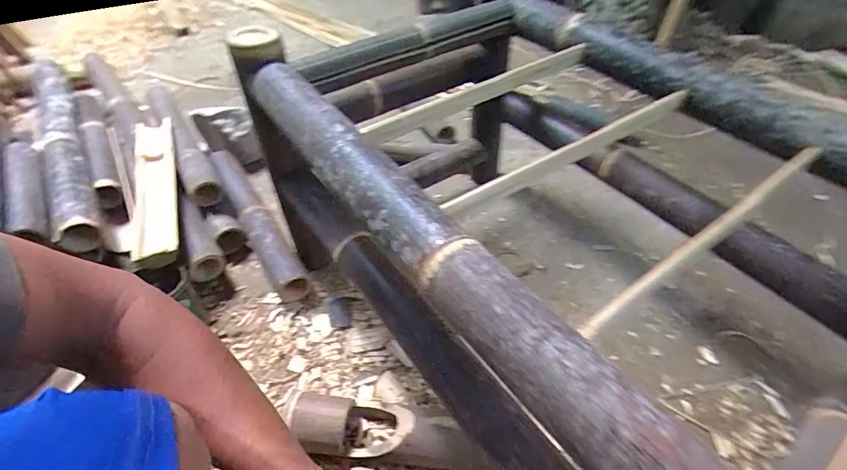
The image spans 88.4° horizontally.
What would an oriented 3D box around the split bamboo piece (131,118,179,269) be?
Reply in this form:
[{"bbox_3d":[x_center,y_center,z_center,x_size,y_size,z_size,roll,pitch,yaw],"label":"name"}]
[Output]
[{"bbox_3d":[-0.579,-0.106,0.952,0.089,0.055,0.392,-10,66,-14],"label":"split bamboo piece"}]

